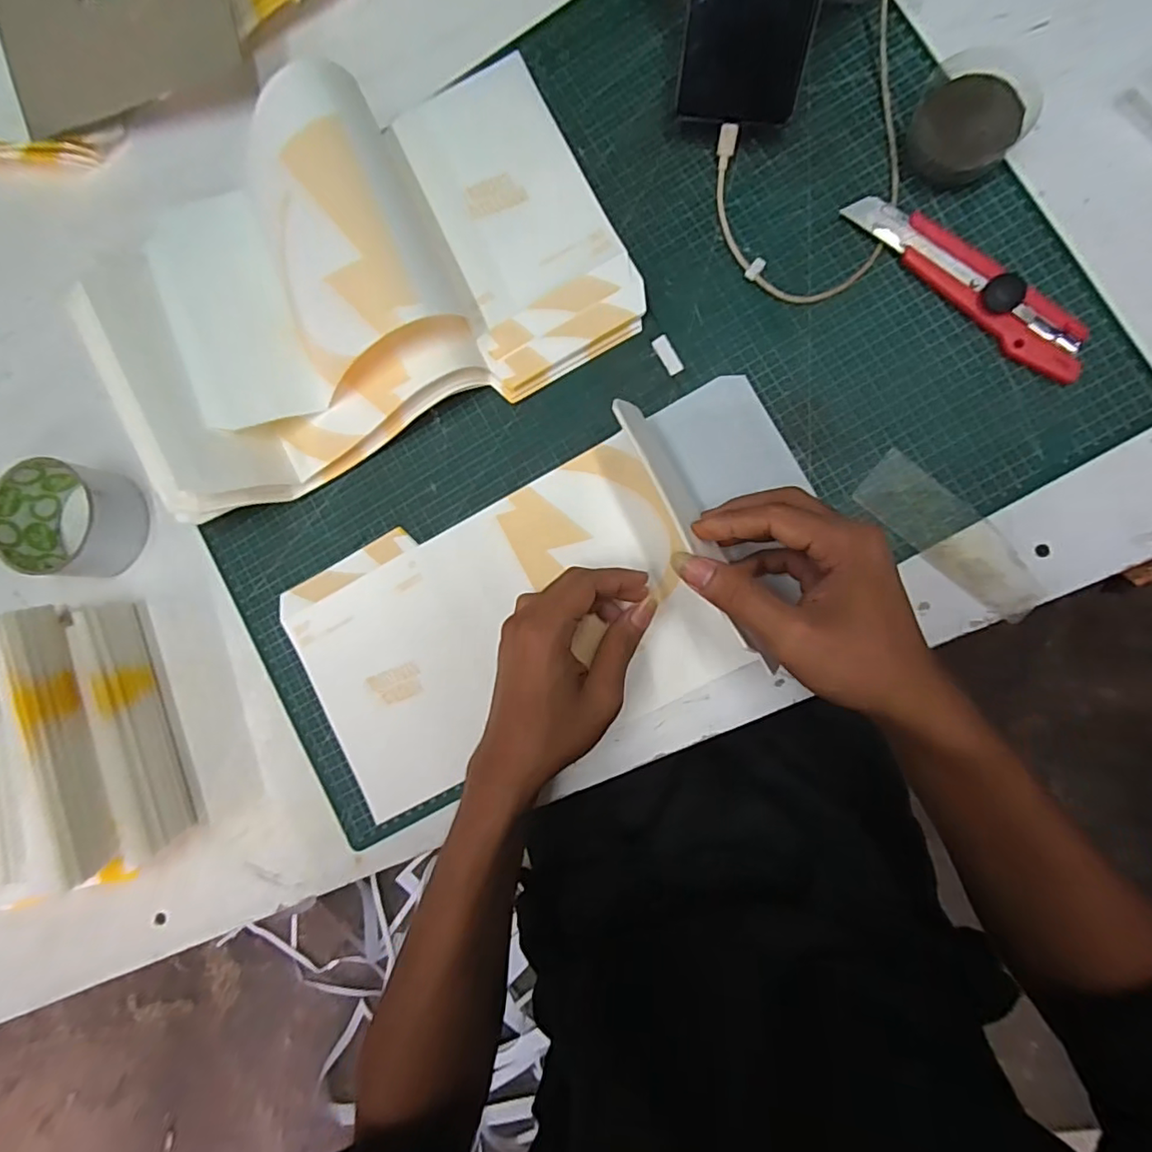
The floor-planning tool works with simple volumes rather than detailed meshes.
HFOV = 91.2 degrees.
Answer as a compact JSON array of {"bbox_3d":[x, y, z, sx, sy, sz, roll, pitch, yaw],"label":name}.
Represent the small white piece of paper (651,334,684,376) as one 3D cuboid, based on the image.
[{"bbox_3d":[0.062,-0.149,0.378,0.012,0.004,0.028,-29,85,6],"label":"small white piece of paper"}]

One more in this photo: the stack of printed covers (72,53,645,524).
[{"bbox_3d":[-0.148,-0.195,0.367,0.336,0.073,0.217,-23,85,6],"label":"stack of printed covers"}]

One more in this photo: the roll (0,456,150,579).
[{"bbox_3d":[-0.365,-0.041,0.407,0.078,0.044,0.078,14,90,8],"label":"roll"}]

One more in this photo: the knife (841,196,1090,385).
[{"bbox_3d":[0.239,-0.181,0.346,0.165,0.015,0.031,43,94,7],"label":"knife"}]

